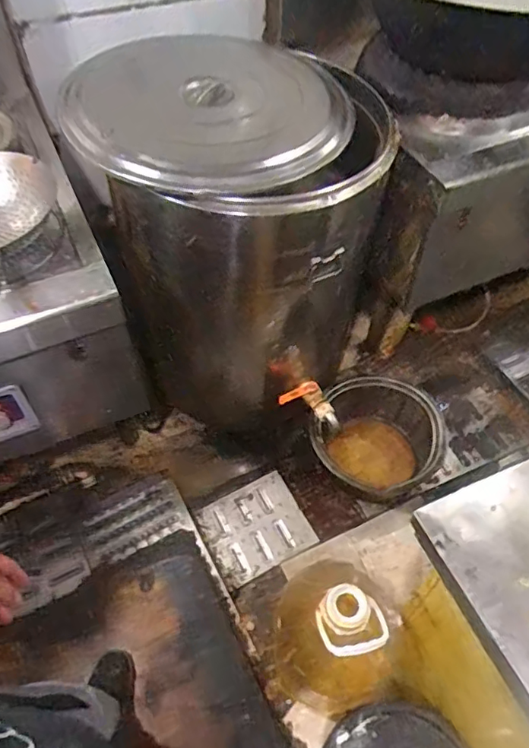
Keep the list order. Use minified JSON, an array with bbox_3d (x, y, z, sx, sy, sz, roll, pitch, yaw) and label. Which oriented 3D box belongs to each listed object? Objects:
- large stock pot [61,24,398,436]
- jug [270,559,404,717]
[{"bbox_3d":[-0.050,-0.329,1.495,0.655,0.884,0.621,0,53,0],"label":"large stock pot"},{"bbox_3d":[0.146,0.559,1.166,0.214,0.507,0.260,-33,60,-22],"label":"jug"}]

